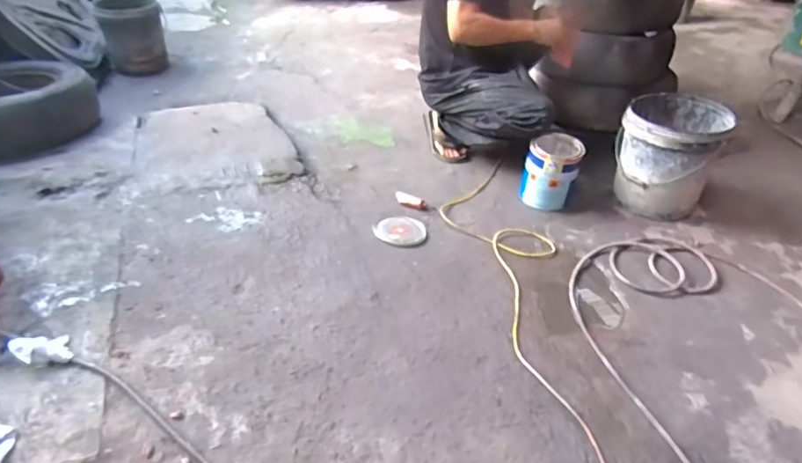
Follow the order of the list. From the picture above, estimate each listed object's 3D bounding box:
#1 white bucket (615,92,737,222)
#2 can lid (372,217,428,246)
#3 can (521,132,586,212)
[{"bbox_3d":[0.824,-0.237,1.592,0.284,0.293,0.290,21,41,23],"label":"white bucket"},{"bbox_3d":[-0.001,-0.003,1.504,0.149,0.015,0.149,1,40,-1],"label":"can lid"},{"bbox_3d":[0.480,-0.195,1.624,0.160,0.187,0.169,1,37,-1],"label":"can"}]

